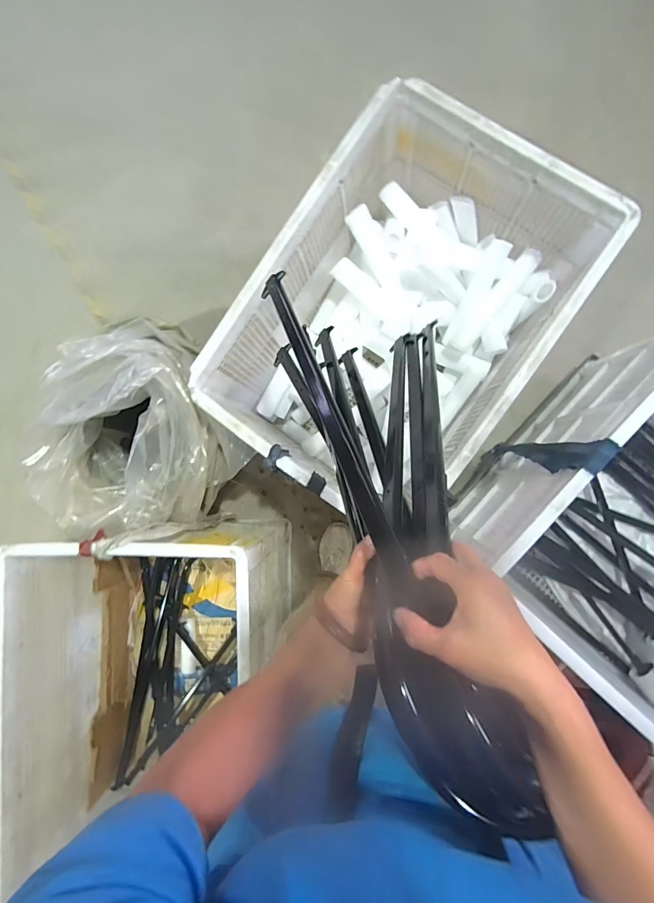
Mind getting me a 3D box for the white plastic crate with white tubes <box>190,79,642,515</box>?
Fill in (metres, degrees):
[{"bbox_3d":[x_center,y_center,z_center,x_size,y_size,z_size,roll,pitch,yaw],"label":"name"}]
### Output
[{"bbox_3d":[0.166,-0.286,1.011,0.569,0.421,0.788,35,92,6],"label":"white plastic crate with white tubes"}]

